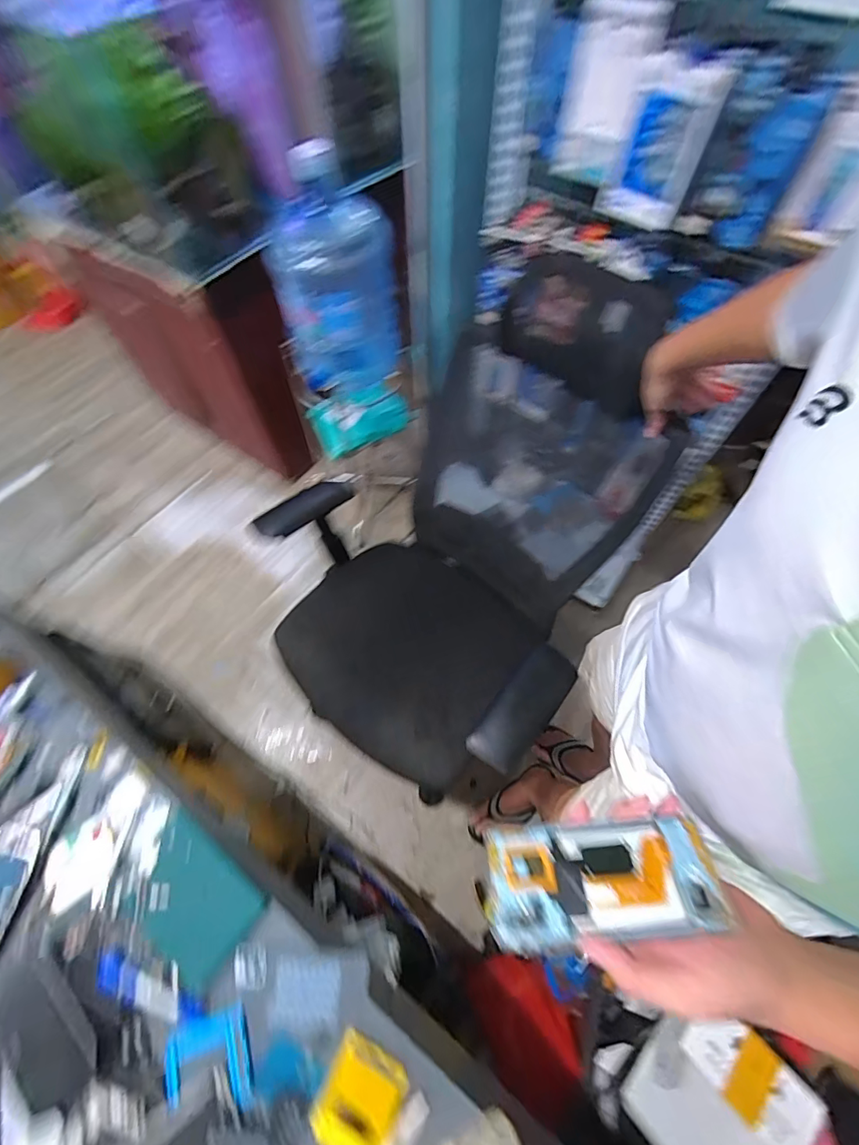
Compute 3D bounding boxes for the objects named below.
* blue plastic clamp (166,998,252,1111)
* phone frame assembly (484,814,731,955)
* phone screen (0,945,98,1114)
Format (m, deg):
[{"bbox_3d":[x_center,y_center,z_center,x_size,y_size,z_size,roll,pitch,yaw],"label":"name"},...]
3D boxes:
[{"bbox_3d":[-0.233,0.520,0.480,0.080,0.017,0.084,-17,64,-10],"label":"blue plastic clamp"},{"bbox_3d":[0.122,0.223,0.335,0.156,0.008,0.076,-10,39,9],"label":"phone frame assembly"},{"bbox_3d":[-0.425,0.489,0.495,0.163,0.008,0.069,38,68,18],"label":"phone screen"}]

